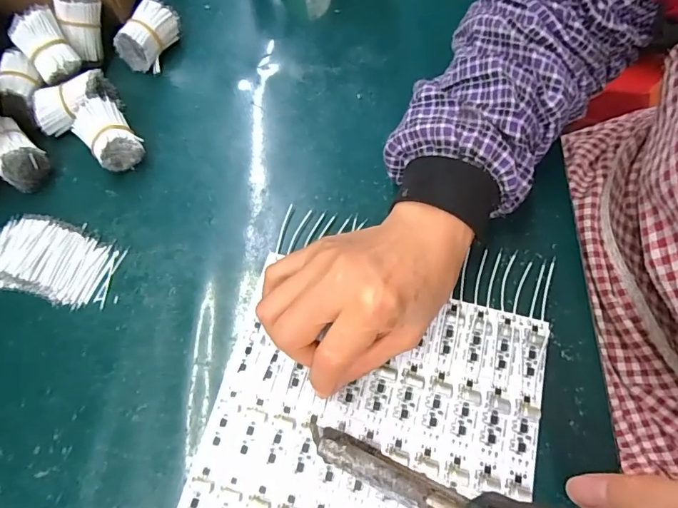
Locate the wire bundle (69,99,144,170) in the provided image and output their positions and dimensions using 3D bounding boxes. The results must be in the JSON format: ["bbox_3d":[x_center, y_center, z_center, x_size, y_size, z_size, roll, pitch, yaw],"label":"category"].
[{"bbox_3d":[-0.174,-0.089,0.337,0.034,0.034,0.051,-36,73,-15],"label":"wire bundle"}]

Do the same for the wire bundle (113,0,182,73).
[{"bbox_3d":[-0.157,-0.181,0.369,0.027,0.034,0.053,33,70,12],"label":"wire bundle"}]

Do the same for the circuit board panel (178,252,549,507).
[{"bbox_3d":[0.016,0.118,0.269,0.195,0.006,0.206,13,67,6],"label":"circuit board panel"}]

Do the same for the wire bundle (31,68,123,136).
[{"bbox_3d":[-0.205,-0.117,0.344,0.060,0.028,0.031,-25,70,-11],"label":"wire bundle"}]

